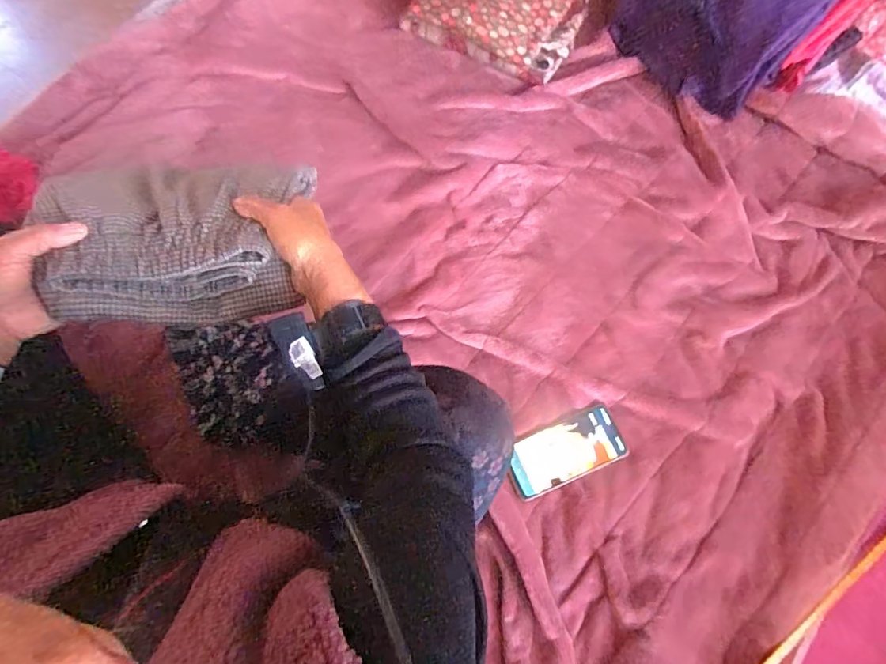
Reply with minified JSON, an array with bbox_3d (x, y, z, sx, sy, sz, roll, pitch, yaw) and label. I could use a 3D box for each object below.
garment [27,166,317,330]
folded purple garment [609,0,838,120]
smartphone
[{"bbox_3d":[-0.246,-0.094,0.444,0.210,0.079,0.173,-2,75,-1],"label":"garment"},{"bbox_3d":[0.449,-0.528,0.762,0.274,0.145,0.231,45,77,4],"label":"folded purple garment"},{"bbox_3d":[0.170,0.165,0.650,0.162,0.010,0.076,-22,76,-6],"label":"smartphone"}]

